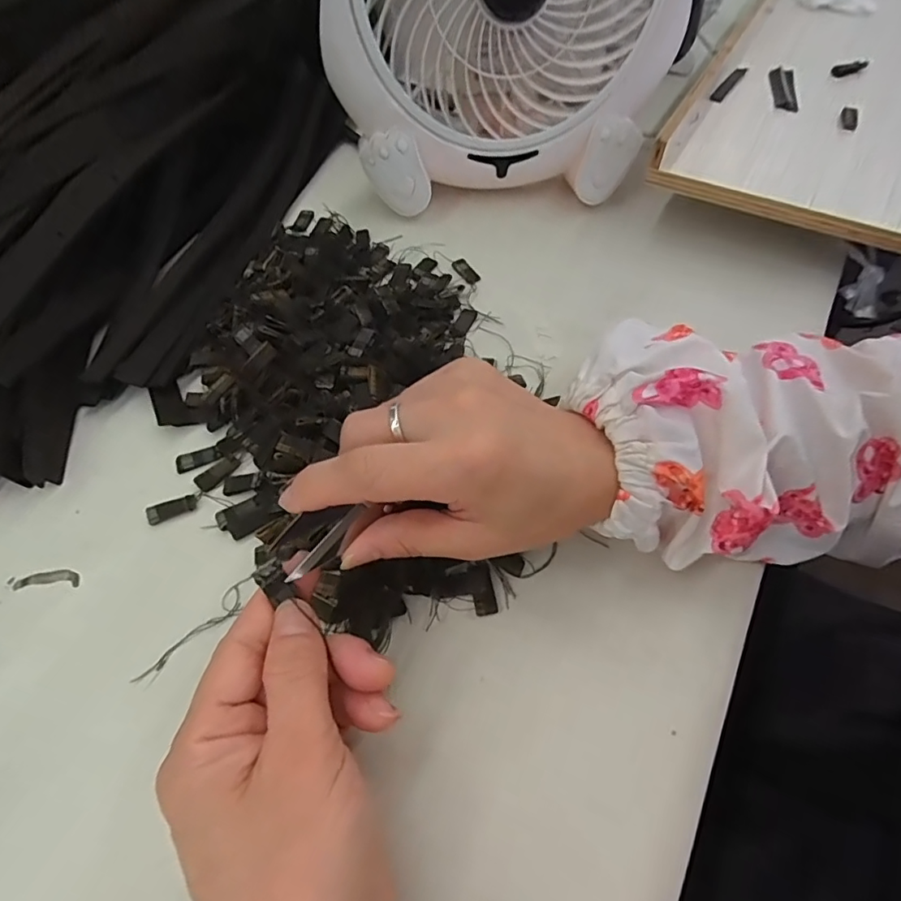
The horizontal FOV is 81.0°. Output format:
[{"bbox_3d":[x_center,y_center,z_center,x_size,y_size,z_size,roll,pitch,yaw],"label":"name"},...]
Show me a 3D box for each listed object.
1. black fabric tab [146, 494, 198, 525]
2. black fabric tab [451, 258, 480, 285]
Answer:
[{"bbox_3d":[-0.142,0.029,0.269,0.024,0.004,0.009,-22,59,-13],"label":"black fabric tab"},{"bbox_3d":[0.011,-0.126,0.370,0.012,0.004,0.026,-31,62,-18],"label":"black fabric tab"}]

